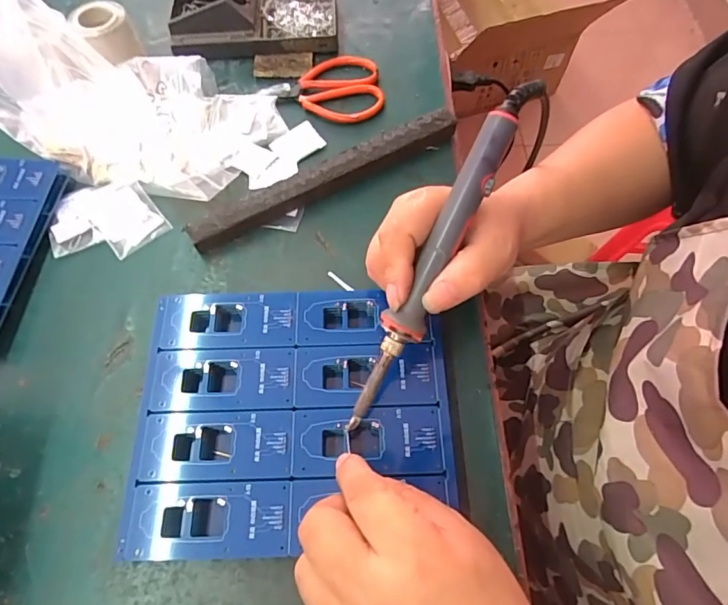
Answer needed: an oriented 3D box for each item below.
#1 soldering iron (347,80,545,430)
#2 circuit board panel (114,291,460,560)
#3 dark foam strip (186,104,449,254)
[{"bbox_3d":[0.043,-0.026,0.272,0.021,0.019,0.222,27,97,12],"label":"soldering iron"},{"bbox_3d":[-0.042,0.069,0.298,0.192,0.013,0.159,-1,65,-1],"label":"circuit board panel"},{"bbox_3d":[-0.028,-0.101,0.382,0.236,0.020,0.022,-28,68,-13],"label":"dark foam strip"}]

